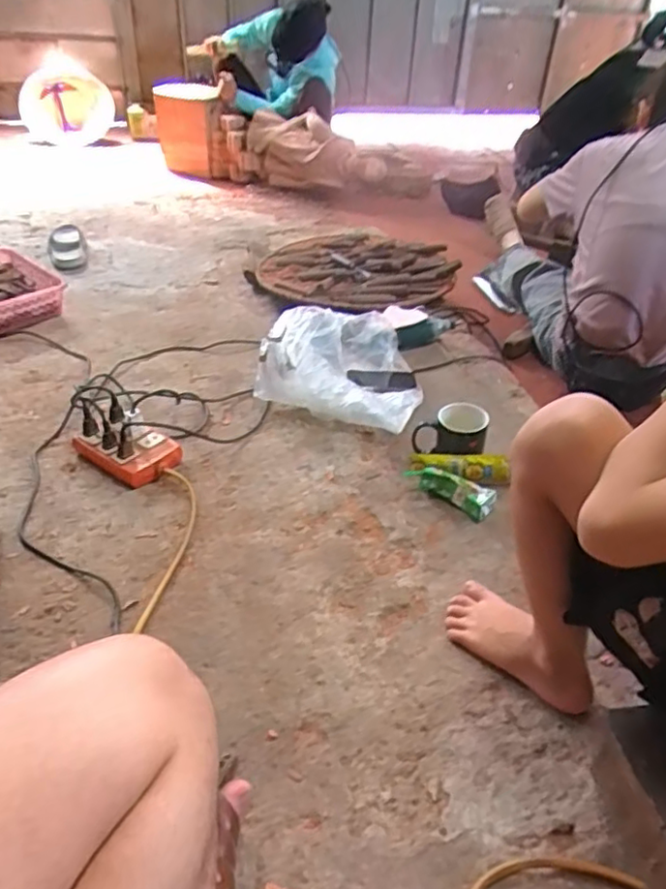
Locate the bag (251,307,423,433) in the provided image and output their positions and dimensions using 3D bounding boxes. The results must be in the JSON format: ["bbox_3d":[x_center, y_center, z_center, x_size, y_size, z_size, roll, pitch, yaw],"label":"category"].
[{"bbox_3d":[0.040,-0.170,1.249,0.297,0.152,0.268,18,40,18],"label":"bag"}]

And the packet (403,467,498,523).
[{"bbox_3d":[0.189,0.069,1.019,0.149,0.033,0.053,30,45,30],"label":"packet"}]

